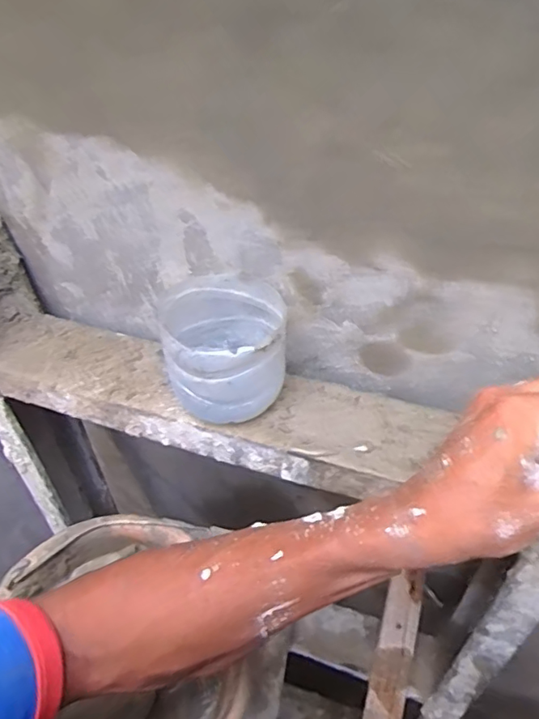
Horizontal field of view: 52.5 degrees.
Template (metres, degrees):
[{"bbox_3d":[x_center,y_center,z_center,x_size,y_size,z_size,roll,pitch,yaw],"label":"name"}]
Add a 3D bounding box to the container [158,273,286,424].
[{"bbox_3d":[-0.032,-0.010,0.400,0.086,0.082,0.091,-7,54,-3],"label":"container"}]

